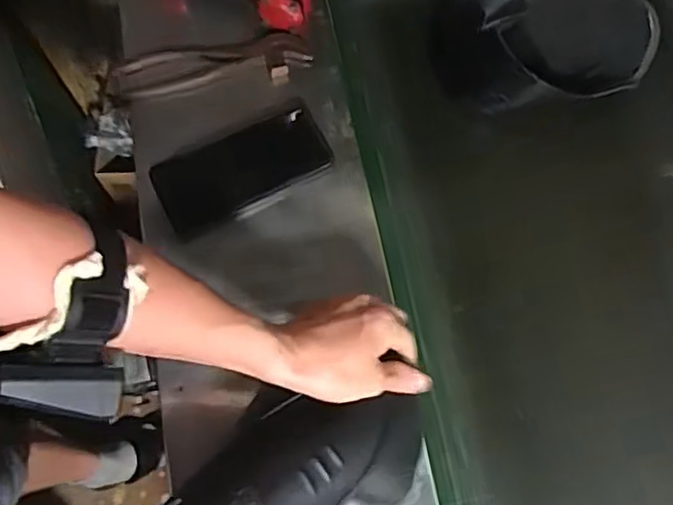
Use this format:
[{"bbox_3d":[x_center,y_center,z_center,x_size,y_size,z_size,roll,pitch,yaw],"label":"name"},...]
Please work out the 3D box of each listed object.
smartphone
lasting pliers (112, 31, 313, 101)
[{"bbox_3d":[-0.090,-0.078,0.631,0.166,0.012,0.080,-24,81,-2],"label":"smartphone"},{"bbox_3d":[-0.125,-0.193,0.668,0.195,0.019,0.051,-8,73,-5],"label":"lasting pliers"}]

